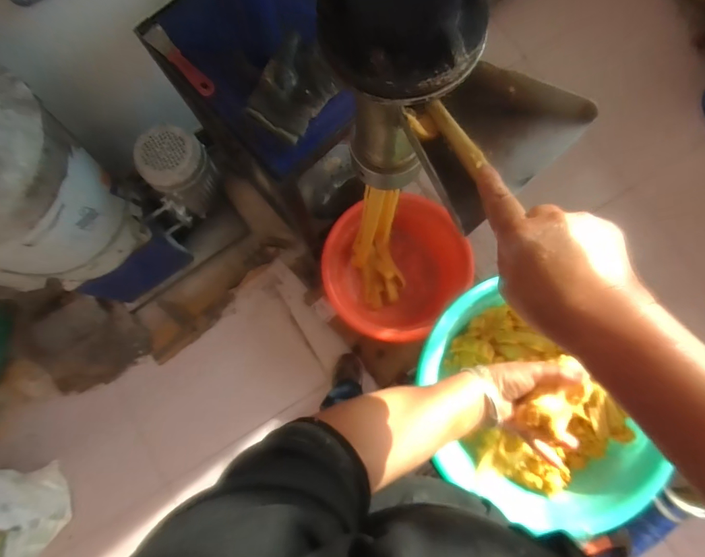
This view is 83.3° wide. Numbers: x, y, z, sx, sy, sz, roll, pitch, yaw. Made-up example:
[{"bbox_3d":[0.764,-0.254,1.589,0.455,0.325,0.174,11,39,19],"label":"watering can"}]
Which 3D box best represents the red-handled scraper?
[{"bbox_3d":[-0.312,-0.395,0.722,0.163,0.033,0.030,44,83,8],"label":"red-handled scraper"}]

